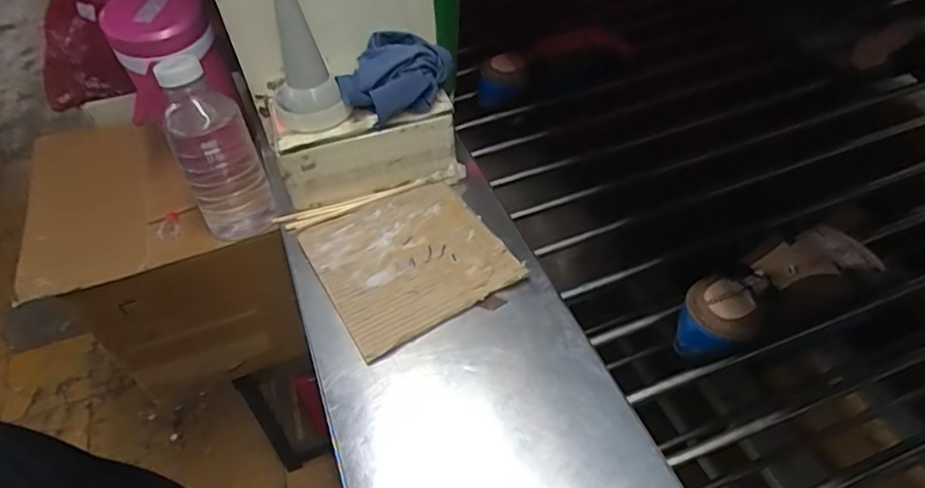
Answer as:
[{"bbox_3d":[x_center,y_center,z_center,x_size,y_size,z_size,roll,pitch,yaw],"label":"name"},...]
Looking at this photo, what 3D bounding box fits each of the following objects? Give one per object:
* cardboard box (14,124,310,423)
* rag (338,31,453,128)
[{"bbox_3d":[-0.424,0.012,0.913,0.312,0.306,0.306,-18,49,-12],"label":"cardboard box"},{"bbox_3d":[-0.073,-0.182,0.630,0.103,0.043,0.110,13,50,16],"label":"rag"}]

